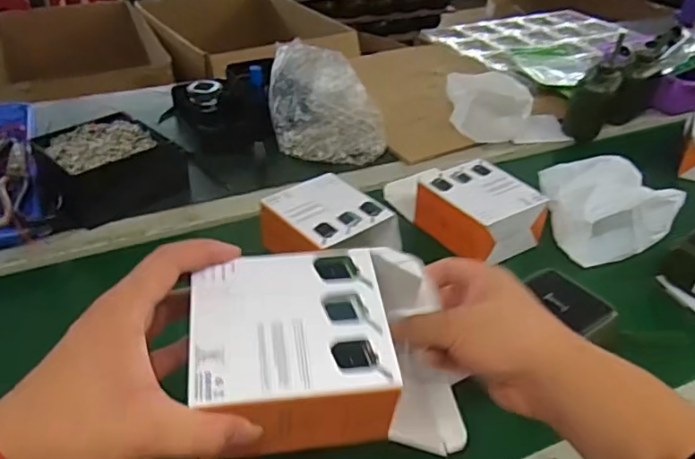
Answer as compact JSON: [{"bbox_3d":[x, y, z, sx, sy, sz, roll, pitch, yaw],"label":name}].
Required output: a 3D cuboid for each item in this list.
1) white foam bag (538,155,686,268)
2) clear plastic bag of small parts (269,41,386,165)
[{"bbox_3d":[0.309,-0.037,0.688,0.124,0.058,0.191,4,36,5],"label":"white foam bag"},{"bbox_3d":[-0.028,-0.189,0.845,0.165,0.105,0.183,0,36,0],"label":"clear plastic bag of small parts"}]

